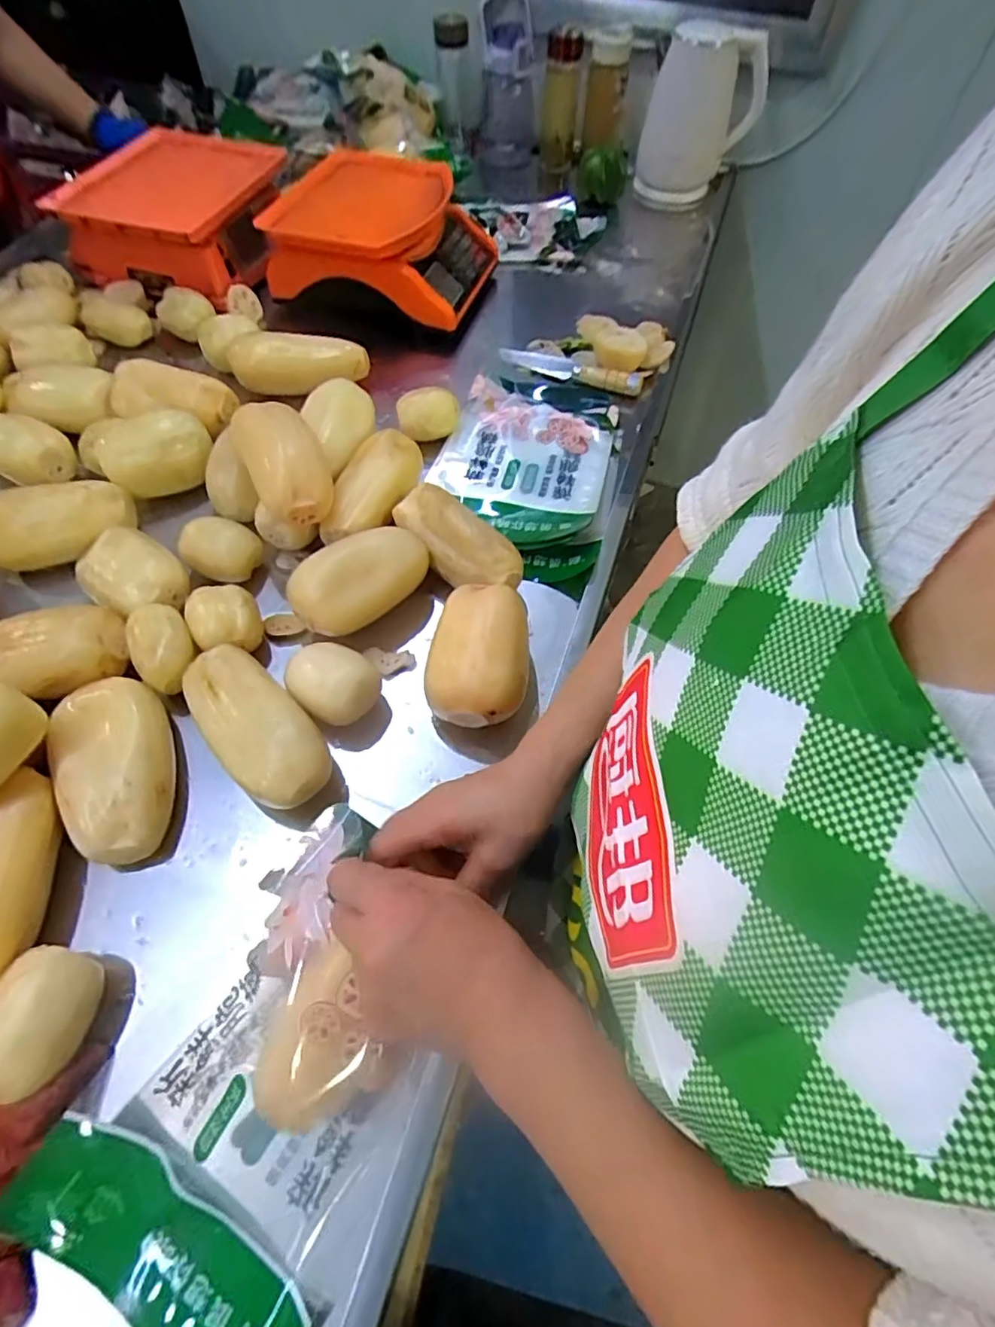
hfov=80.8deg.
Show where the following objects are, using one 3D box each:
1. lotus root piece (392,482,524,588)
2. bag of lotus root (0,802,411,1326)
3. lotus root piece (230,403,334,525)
[{"bbox_3d":[-0.042,-0.126,0.598,0.154,0.054,0.066,33,63,17],"label":"lotus root piece"},{"bbox_3d":[-0.142,0.251,0.365,0.188,0.088,0.282,26,61,14],"label":"bag of lotus root"},{"bbox_3d":[-0.209,-0.198,0.585,0.077,0.064,0.136,-25,62,-16],"label":"lotus root piece"}]

